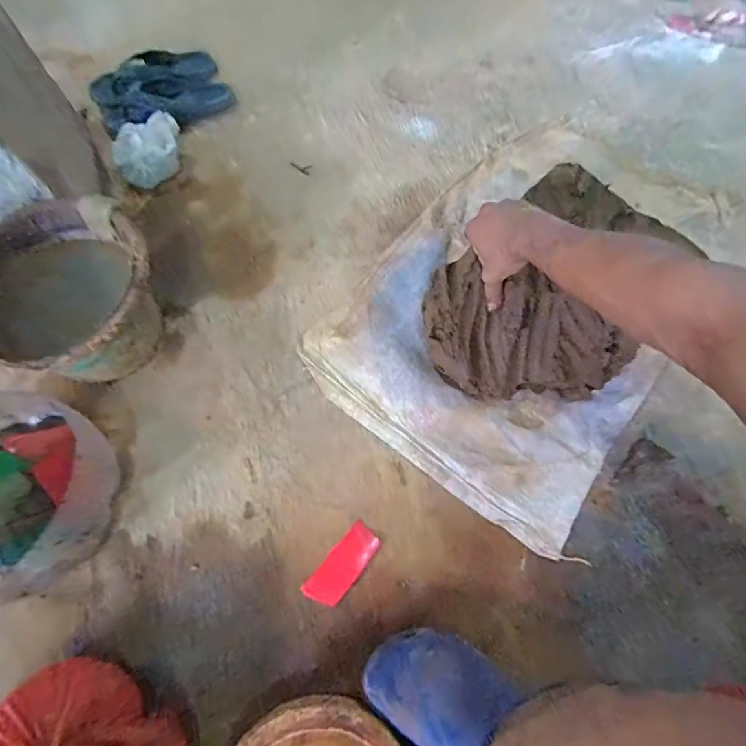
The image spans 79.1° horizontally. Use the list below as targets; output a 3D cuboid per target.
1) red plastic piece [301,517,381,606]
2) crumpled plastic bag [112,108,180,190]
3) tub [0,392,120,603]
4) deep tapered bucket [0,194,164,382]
[{"bbox_3d":[-0.038,0.248,0.582,0.047,0.005,0.109,38,73,16],"label":"red plastic piece"},{"bbox_3d":[-0.400,-0.399,0.820,0.128,0.083,0.086,-43,72,-15],"label":"crumpled plastic bag"},{"bbox_3d":[-0.452,0.145,0.567,0.236,0.122,0.248,-1,67,1],"label":"tub"},{"bbox_3d":[-0.419,-0.107,0.645,0.269,0.181,0.224,36,72,15],"label":"deep tapered bucket"}]

